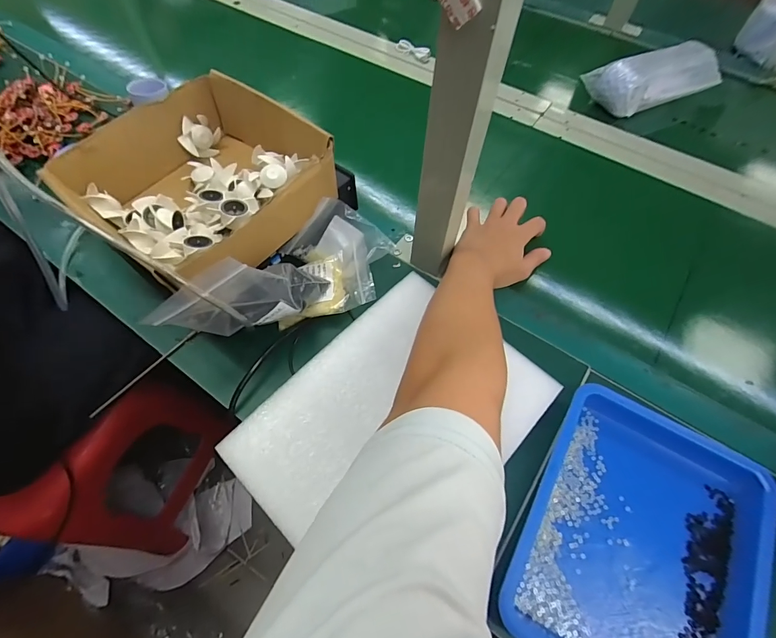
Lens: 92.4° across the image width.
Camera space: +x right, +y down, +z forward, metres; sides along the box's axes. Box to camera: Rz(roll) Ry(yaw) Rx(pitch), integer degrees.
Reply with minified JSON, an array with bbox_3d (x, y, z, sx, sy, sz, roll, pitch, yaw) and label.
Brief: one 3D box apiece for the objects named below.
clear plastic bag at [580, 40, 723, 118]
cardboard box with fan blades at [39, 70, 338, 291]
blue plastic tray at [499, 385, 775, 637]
[{"bbox_3d":[0.447,-0.412,0.623,0.233,0.046,0.116,-21,63,-12],"label":"clear plastic bag"},{"bbox_3d":[-0.184,-0.140,0.380,0.209,0.067,0.199,32,65,16],"label":"cardboard box with fan blades"},{"bbox_3d":[0.203,0.181,0.301,0.167,0.032,0.212,27,64,14],"label":"blue plastic tray"}]

